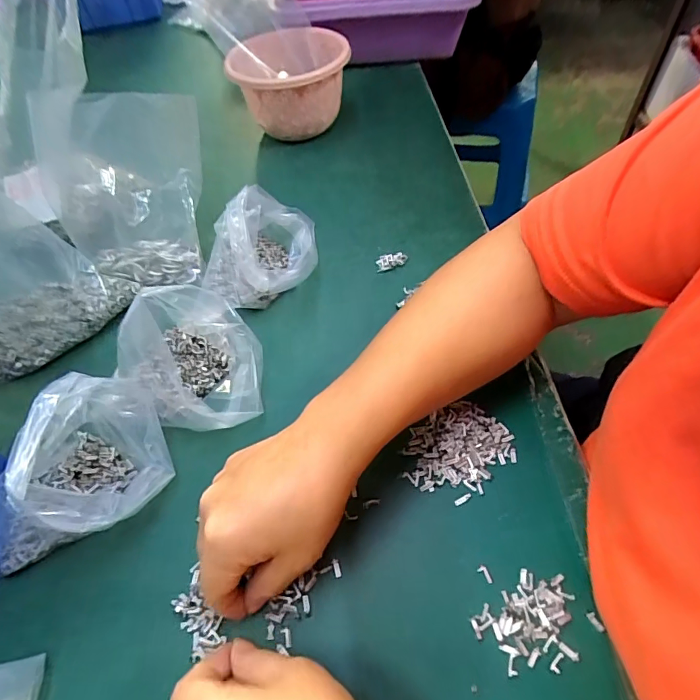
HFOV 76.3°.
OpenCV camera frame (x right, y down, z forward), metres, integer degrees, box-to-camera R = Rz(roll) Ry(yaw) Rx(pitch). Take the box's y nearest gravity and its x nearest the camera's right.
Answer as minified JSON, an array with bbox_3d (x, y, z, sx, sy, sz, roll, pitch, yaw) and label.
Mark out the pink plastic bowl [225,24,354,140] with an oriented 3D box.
[{"bbox_3d":[-0.073,-0.336,0.570,0.139,0.101,0.150,-3,54,4],"label":"pink plastic bowl"}]

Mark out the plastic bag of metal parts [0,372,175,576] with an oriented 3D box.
[{"bbox_3d":[-0.182,0.075,0.289,0.107,0.086,0.089,-11,54,-2],"label":"plastic bag of metal parts"}]

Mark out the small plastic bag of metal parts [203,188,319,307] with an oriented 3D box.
[{"bbox_3d":[-0.080,-0.092,0.408,0.109,0.072,0.107,-36,59,-19],"label":"small plastic bag of metal parts"}]

